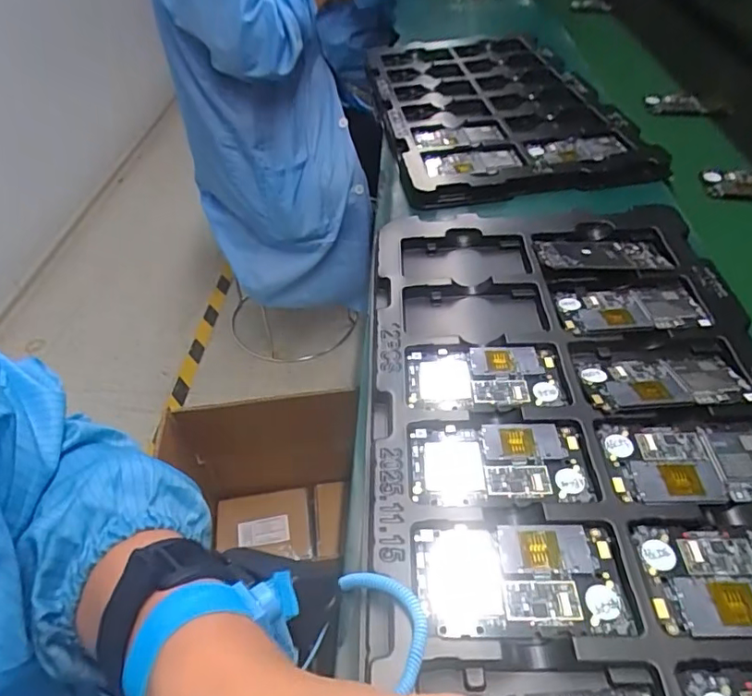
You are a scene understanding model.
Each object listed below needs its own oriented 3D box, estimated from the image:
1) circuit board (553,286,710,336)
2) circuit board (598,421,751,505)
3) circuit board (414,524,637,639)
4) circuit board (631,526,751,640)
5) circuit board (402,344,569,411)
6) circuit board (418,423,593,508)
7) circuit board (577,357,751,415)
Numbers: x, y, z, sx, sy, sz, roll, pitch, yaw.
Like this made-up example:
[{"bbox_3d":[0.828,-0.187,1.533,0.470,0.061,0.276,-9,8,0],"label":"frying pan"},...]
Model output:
[{"bbox_3d":[0.236,-0.037,0.498,0.123,0.009,0.064,0,46,2],"label":"circuit board"},{"bbox_3d":[0.233,0.082,0.389,0.124,0.004,0.064,-1,46,1],"label":"circuit board"},{"bbox_3d":[0.089,0.144,0.337,0.125,0.004,0.068,0,46,2],"label":"circuit board"},{"bbox_3d":[0.231,0.143,0.330,0.123,0.005,0.066,1,46,3],"label":"circuit board"},{"bbox_3d":[0.091,0.024,0.455,0.128,0.006,0.069,-1,46,1],"label":"circuit board"},{"bbox_3d":[0.092,0.084,0.397,0.127,0.004,0.065,-1,46,1],"label":"circuit board"},{"bbox_3d":[0.233,0.026,0.439,0.125,0.008,0.059,-4,46,-2],"label":"circuit board"}]

